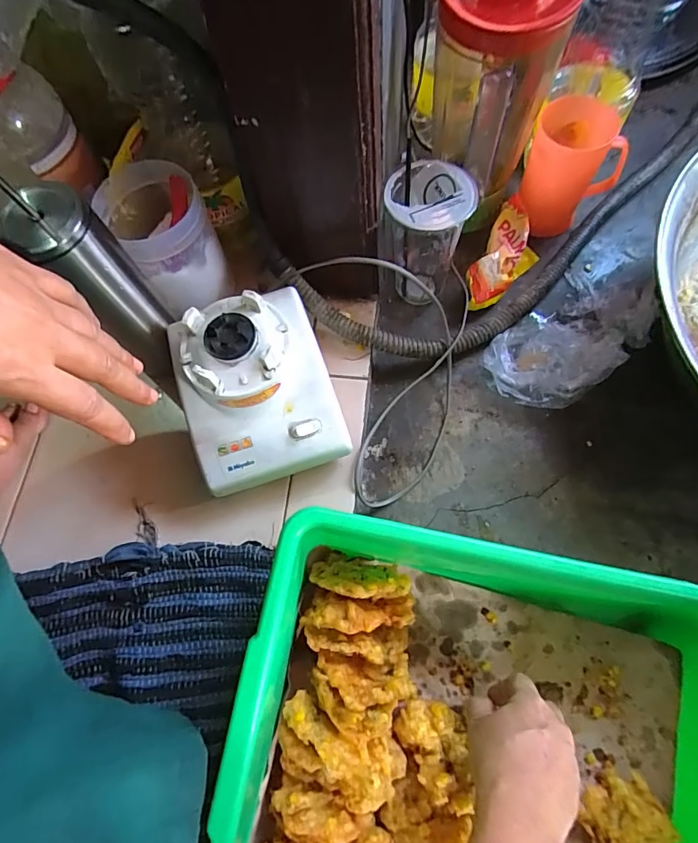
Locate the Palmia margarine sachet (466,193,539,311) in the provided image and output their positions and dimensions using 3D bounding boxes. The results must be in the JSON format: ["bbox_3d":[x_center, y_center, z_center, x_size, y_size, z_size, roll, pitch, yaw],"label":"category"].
[{"bbox_3d":[0.190,-0.198,0.550,0.064,0.044,0.138,24,74,10],"label":"Palmia margarine sachet"}]

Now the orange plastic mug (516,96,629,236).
[{"bbox_3d":[0.262,-0.307,0.552,0.126,0.125,0.086,-15,71,-3],"label":"orange plastic mug"}]

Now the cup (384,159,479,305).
[{"bbox_3d":[0.084,-0.203,0.517,0.084,0.156,0.082,-1,71,2],"label":"cup"}]

